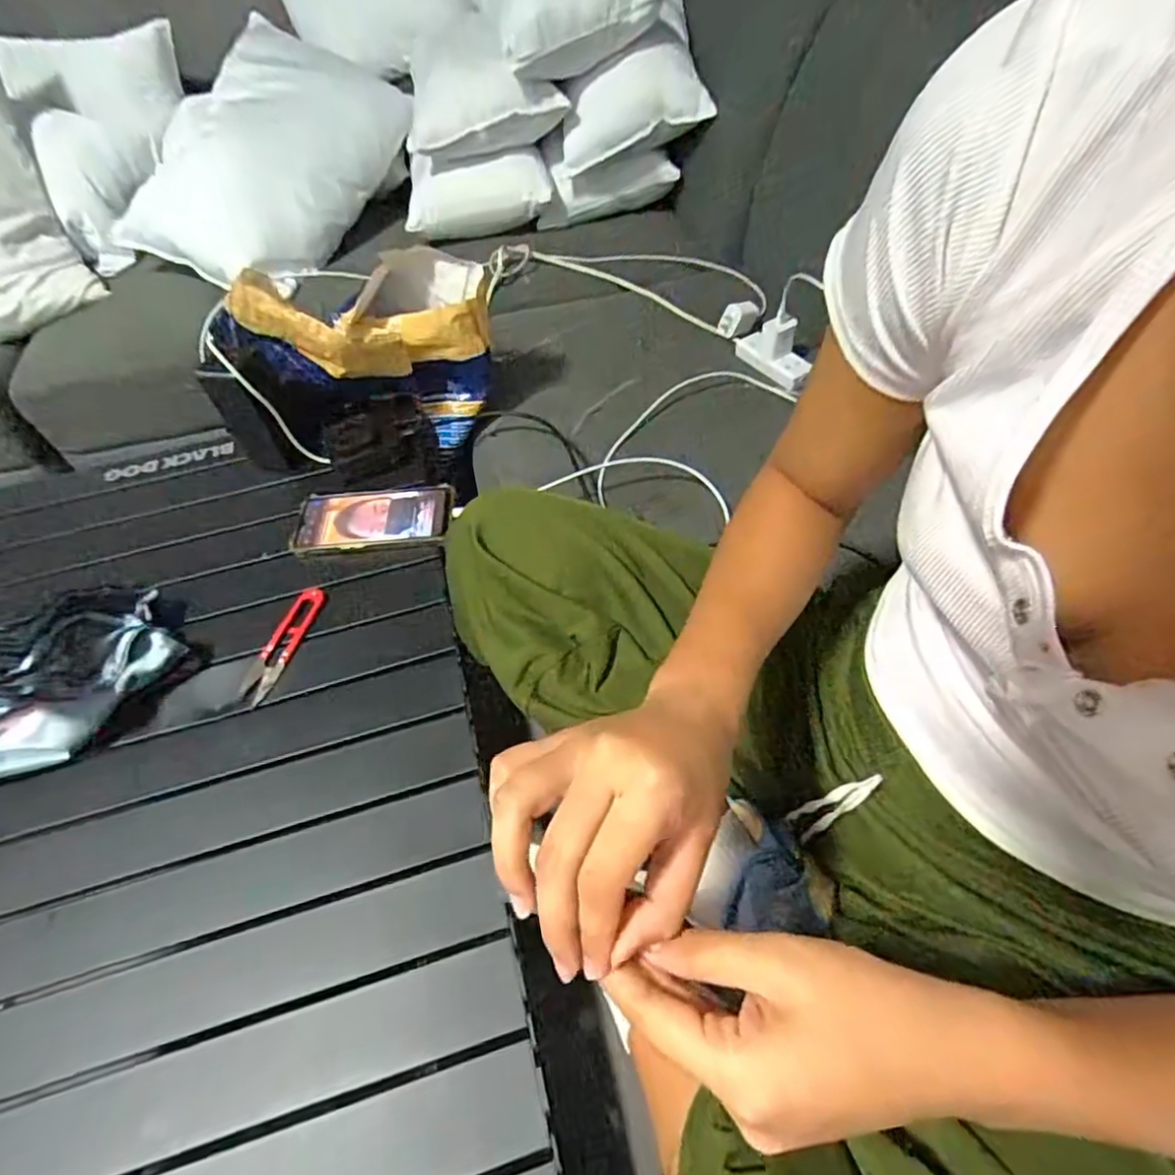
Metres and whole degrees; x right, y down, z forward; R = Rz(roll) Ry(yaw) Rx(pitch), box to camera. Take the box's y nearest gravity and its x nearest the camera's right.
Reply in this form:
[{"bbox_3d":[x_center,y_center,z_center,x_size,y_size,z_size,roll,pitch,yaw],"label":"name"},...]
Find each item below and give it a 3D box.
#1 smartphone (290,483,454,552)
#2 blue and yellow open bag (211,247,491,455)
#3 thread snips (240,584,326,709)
[{"bbox_3d":[-0.230,-0.076,0.660,0.164,0.016,0.082,-6,51,-1],"label":"smartphone"},{"bbox_3d":[-0.257,-0.274,0.734,0.286,0.183,0.123,-19,54,-10],"label":"blue and yellow open bag"},{"bbox_3d":[-0.284,0.051,0.573,0.036,0.015,0.118,4,52,7],"label":"thread snips"}]

